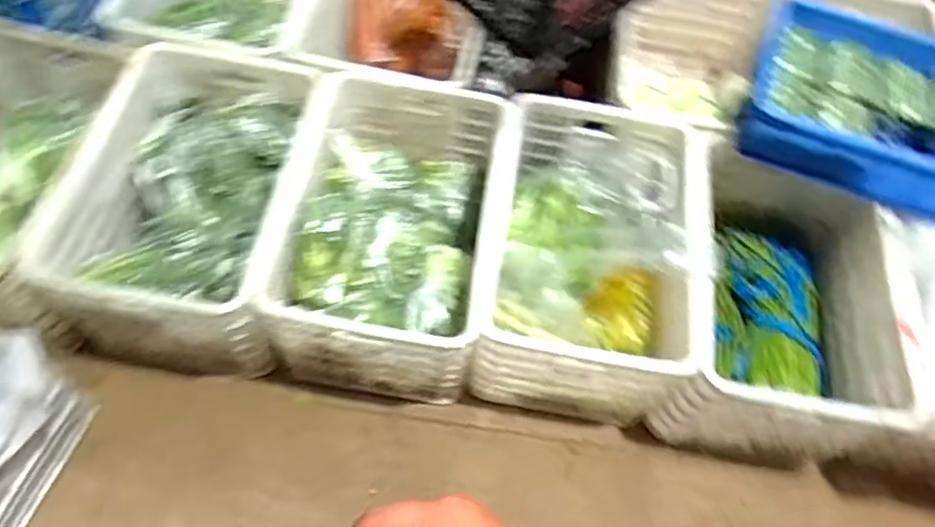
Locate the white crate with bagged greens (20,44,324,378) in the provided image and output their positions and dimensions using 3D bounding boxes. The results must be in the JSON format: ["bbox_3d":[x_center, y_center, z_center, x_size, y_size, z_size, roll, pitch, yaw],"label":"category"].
[{"bbox_3d":[-0.562,-0.127,1.424,0.420,0.297,0.613,8,60,0],"label":"white crate with bagged greens"}]

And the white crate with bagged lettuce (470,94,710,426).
[{"bbox_3d":[0.248,-0.017,1.451,0.420,0.334,0.609,10,60,1],"label":"white crate with bagged lettuce"}]

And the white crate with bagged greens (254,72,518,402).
[{"bbox_3d":[-0.148,-0.078,1.451,0.416,0.342,0.636,10,60,1],"label":"white crate with bagged greens"}]

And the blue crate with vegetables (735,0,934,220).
[{"bbox_3d":[0.923,-0.297,1.434,0.642,0.179,0.378,23,61,9],"label":"blue crate with vegetables"}]

